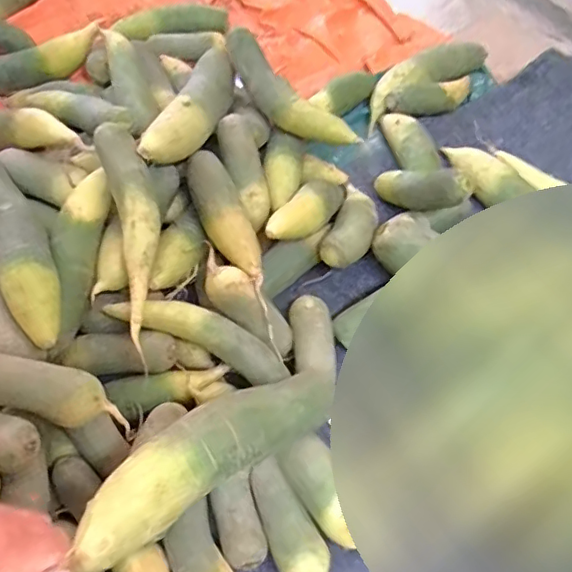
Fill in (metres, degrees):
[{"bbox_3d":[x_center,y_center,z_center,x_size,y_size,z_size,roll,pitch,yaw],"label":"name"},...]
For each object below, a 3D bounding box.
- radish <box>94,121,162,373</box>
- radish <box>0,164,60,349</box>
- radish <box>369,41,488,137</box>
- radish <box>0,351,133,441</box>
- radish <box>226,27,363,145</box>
[{"bbox_3d":[-0.168,-0.054,0.639,0.055,0.039,0.257,-8,81,-9],"label":"radish"},{"bbox_3d":[-0.293,-0.057,0.614,0.058,0.058,0.268,-24,62,-19],"label":"radish"},{"bbox_3d":[0.241,-0.368,0.993,0.283,0.053,0.076,-35,66,-24],"label":"radish"},{"bbox_3d":[-0.225,0.098,0.535,0.173,0.049,0.046,20,53,-22],"label":"radish"},{"bbox_3d":[0.000,-0.264,0.783,0.062,0.077,0.232,-33,65,-23],"label":"radish"}]

